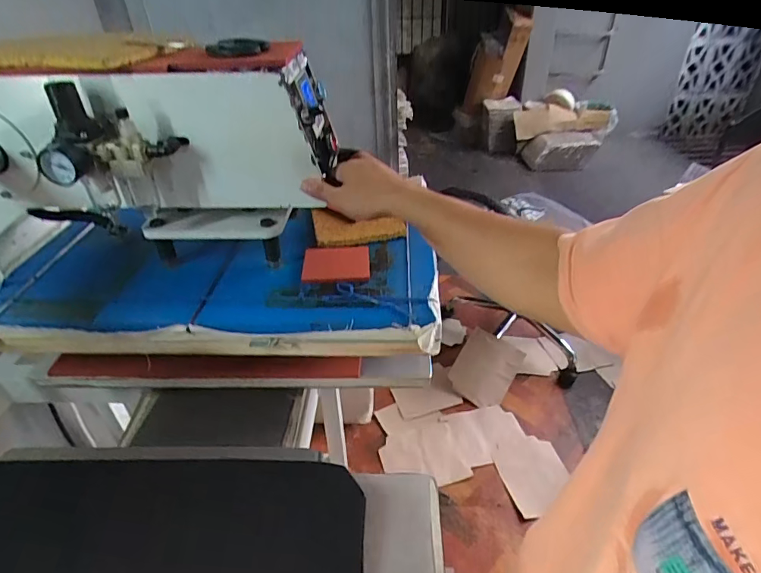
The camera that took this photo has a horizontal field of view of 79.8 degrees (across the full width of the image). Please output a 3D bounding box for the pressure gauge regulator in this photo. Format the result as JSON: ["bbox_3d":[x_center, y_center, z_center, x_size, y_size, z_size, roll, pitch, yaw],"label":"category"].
[{"bbox_3d":[-0.289,-0.163,0.487,0.119,0.091,0.087,0,36,4],"label":"pressure gauge regulator"}]

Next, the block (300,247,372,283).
[{"bbox_3d":[-0.065,-0.033,0.669,0.097,0.055,0.018,-2,36,1],"label":"block"}]

